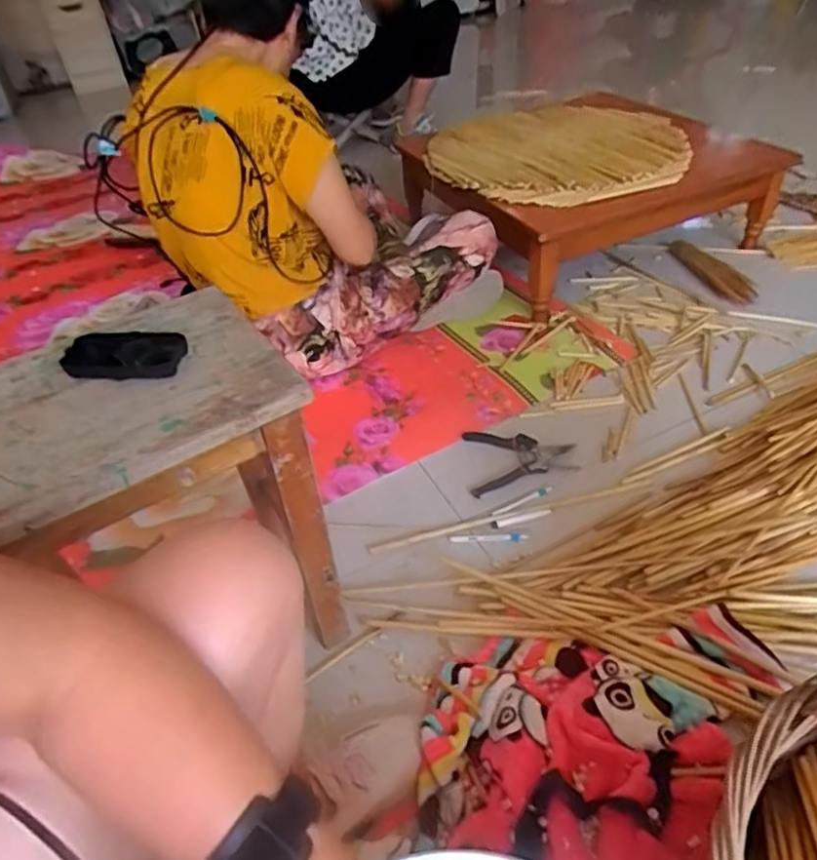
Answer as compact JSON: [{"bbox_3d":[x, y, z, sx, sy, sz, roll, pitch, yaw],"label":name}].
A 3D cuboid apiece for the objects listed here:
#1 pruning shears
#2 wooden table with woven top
[{"bbox_3d":[0.196,0.048,1.075,0.182,0.023,0.151,-5,42,3],"label":"pruning shears"},{"bbox_3d":[0.429,-0.626,1.536,0.723,0.266,0.648,-19,44,-12],"label":"wooden table with woven top"}]

